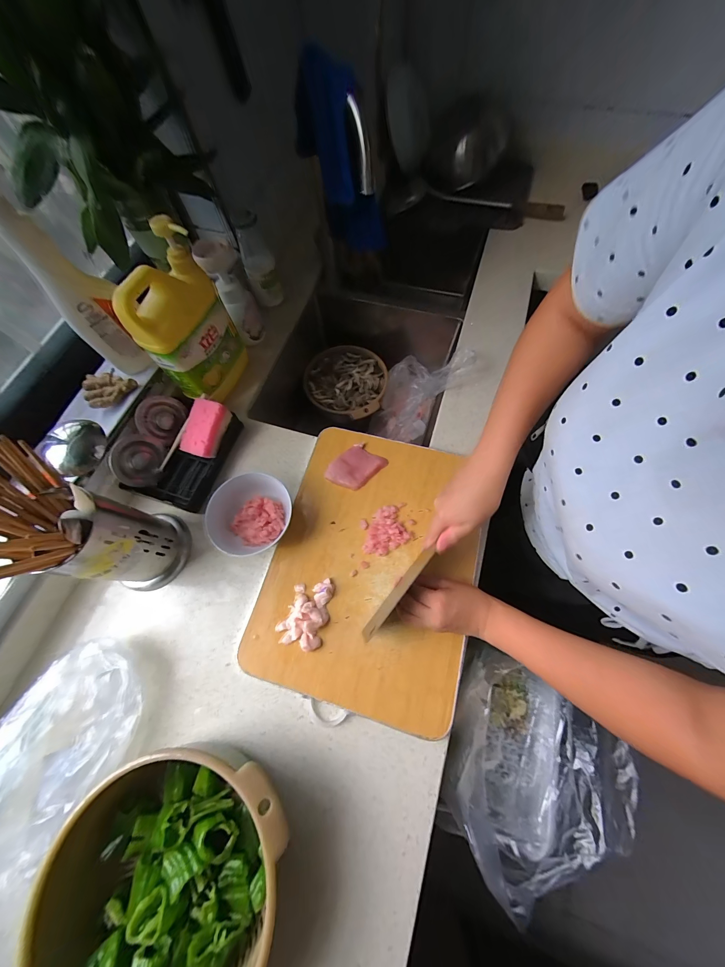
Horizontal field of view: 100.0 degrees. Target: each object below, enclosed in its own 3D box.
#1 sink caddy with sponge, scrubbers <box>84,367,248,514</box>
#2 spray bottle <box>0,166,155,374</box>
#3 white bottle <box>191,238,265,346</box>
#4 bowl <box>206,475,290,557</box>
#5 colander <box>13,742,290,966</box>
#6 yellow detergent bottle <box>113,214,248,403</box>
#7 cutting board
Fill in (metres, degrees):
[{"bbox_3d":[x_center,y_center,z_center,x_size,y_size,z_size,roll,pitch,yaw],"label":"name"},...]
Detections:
[{"bbox_3d":[-0.312,-0.064,0.518,0.156,0.075,0.205,10,70,6],"label":"sink caddy with sponge, scrubbers"},{"bbox_3d":[-0.391,-0.259,0.399,0.078,0.254,0.047,-22,70,-6],"label":"spray bottle"},{"bbox_3d":[-0.236,-0.347,0.563,0.069,0.153,0.080,-21,70,-6],"label":"white bottle"},{"bbox_3d":[-0.171,0.052,0.471,0.124,0.062,0.118,-1,69,2],"label":"bowl"},{"bbox_3d":[-0.195,0.404,0.319,0.215,0.089,0.220,-1,69,2],"label":"colander"},{"bbox_3d":[-0.269,-0.241,0.482,0.071,0.216,0.143,11,70,7],"label":"yellow detergent bottle"},{"bbox_3d":[0.013,0.108,0.459,0.296,0.025,0.388,14,70,7],"label":"cutting board"}]

